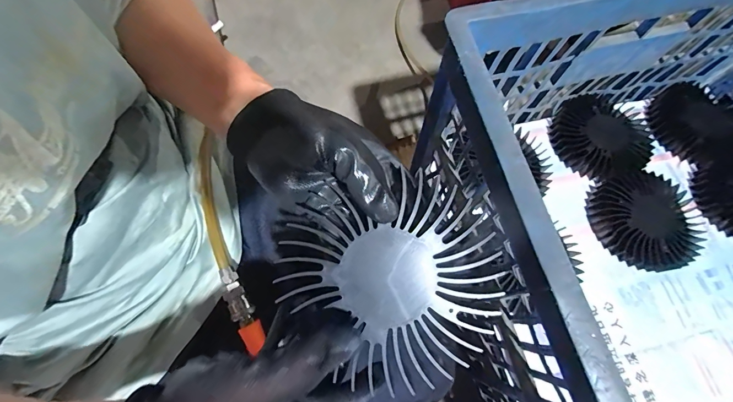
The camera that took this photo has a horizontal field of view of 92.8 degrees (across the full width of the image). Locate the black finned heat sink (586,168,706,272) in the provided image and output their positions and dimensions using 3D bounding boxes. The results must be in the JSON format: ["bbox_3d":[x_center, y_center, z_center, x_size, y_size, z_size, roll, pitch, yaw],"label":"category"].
[{"bbox_3d":[0.449,0.029,0.554,0.160,0.043,0.157,-13,71,-7],"label":"black finned heat sink"}]

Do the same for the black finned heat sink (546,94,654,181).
[{"bbox_3d":[0.403,-0.113,0.596,0.157,0.038,0.150,1,70,-2],"label":"black finned heat sink"}]

